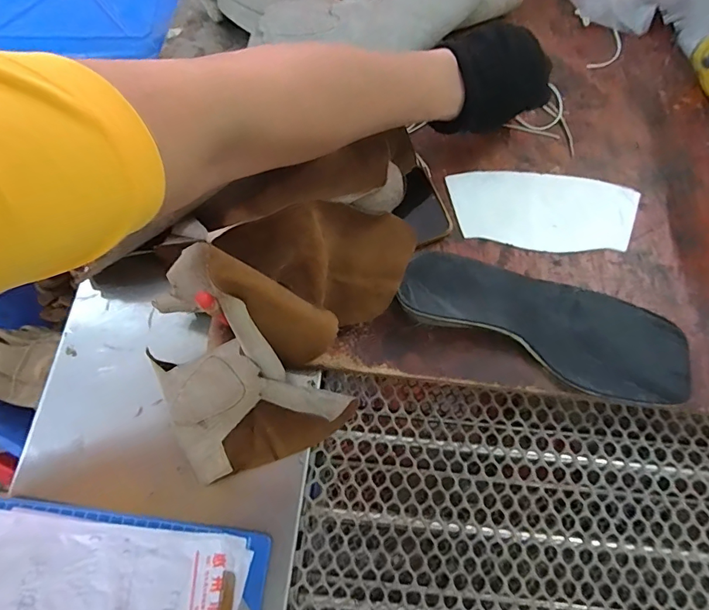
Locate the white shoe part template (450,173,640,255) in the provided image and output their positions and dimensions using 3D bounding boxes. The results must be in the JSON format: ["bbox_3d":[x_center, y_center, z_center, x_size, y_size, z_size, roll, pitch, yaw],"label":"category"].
[{"bbox_3d":[0.176,-0.089,0.408,0.170,0.004,0.080,6,72,2],"label":"white shoe part template"}]

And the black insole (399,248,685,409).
[{"bbox_3d":[0.155,0.011,0.354,0.231,0.045,0.081,20,73,6],"label":"black insole"}]

